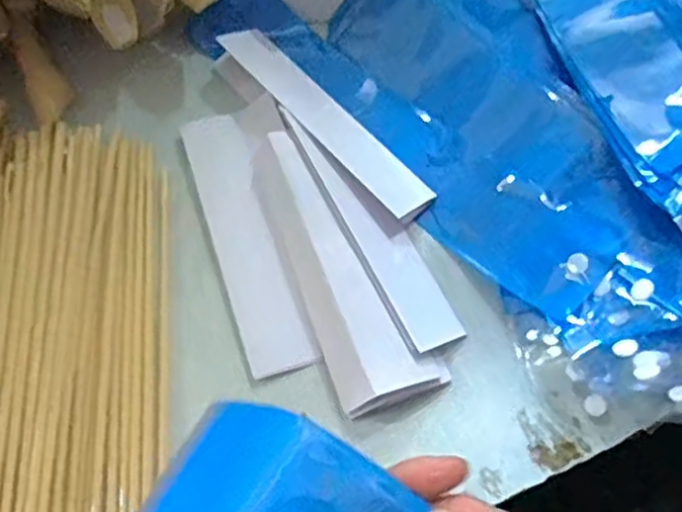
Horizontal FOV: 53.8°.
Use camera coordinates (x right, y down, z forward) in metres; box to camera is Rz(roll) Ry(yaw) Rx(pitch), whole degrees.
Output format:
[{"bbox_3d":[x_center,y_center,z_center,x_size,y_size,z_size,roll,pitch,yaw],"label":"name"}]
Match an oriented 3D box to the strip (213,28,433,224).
[{"bbox_3d":[-0.011,-0.096,0.467,0.040,0.006,0.185,-31,70,-36],"label":"strip"}]

